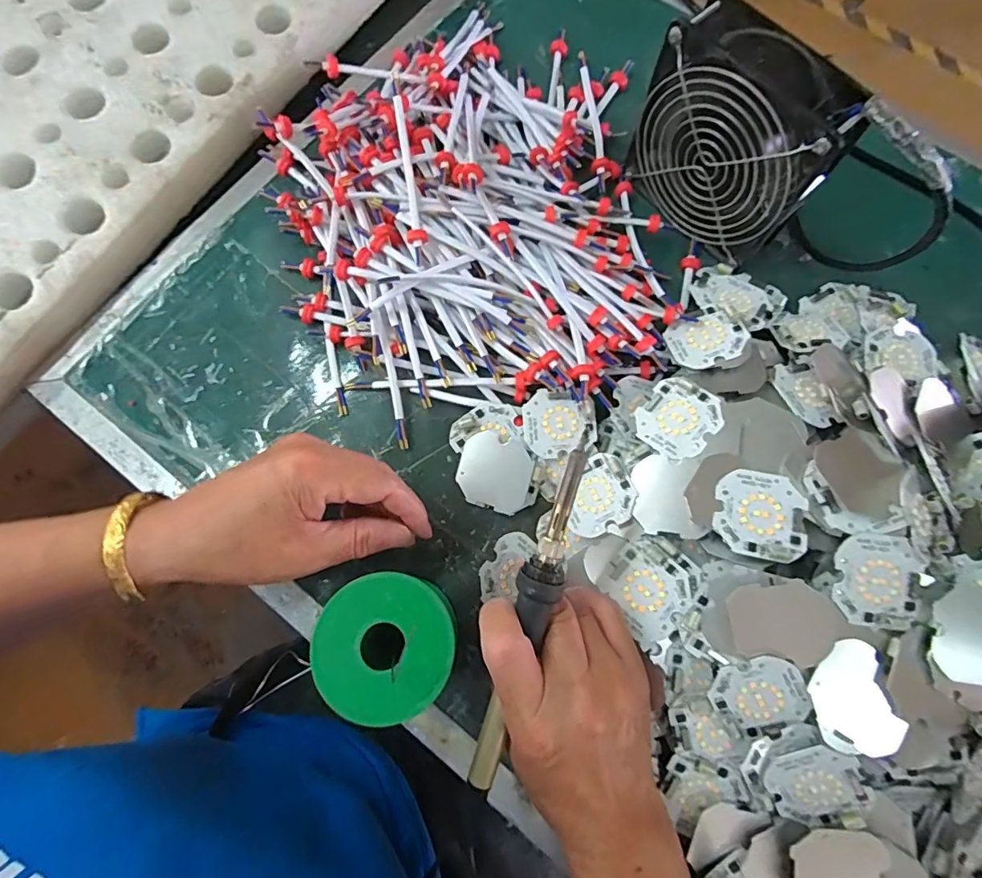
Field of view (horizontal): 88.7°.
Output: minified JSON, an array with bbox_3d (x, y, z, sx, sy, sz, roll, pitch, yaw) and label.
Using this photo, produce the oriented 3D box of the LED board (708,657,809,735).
[{"bbox_3d":[0.142,0.136,0.266,0.045,0.004,0.040,-28,94,15],"label":"LED board"}]

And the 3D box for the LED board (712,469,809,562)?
[{"bbox_3d":[0.148,0.041,0.276,0.045,0.004,0.047,10,71,12],"label":"LED board"}]

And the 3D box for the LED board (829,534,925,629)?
[{"bbox_3d":[0.200,0.073,0.260,0.043,0.008,0.046,4,75,2],"label":"LED board"}]

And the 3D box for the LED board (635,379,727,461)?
[{"bbox_3d":[0.115,-0.013,0.309,0.044,0.004,0.046,41,90,28],"label":"LED board"}]

